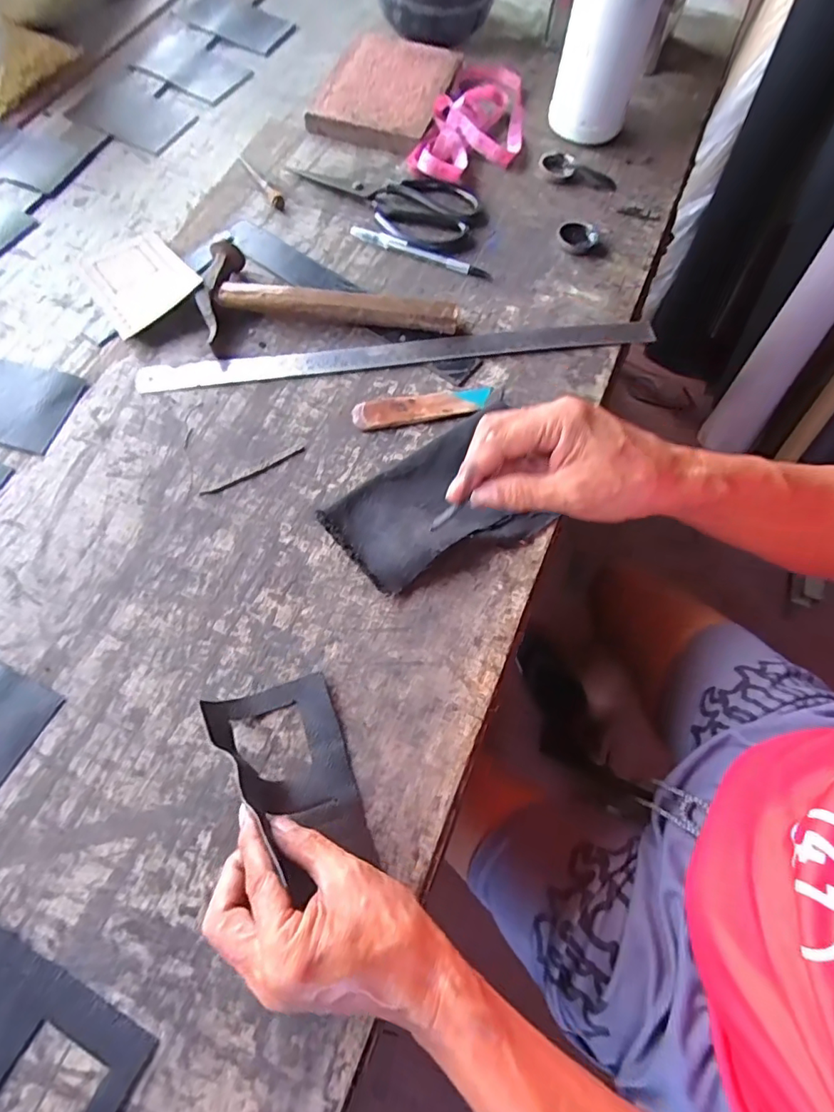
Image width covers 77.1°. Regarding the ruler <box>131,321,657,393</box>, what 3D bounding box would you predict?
[{"bbox_3d":[-0.010,-0.184,0.474,0.460,0.007,0.032,-7,68,-5],"label":"ruler"}]

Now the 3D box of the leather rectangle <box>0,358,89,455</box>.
[{"bbox_3d":[-0.357,-0.134,0.442,0.125,0.005,0.080,14,67,4],"label":"leather rectangle"}]

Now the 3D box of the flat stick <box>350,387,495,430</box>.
[{"bbox_3d":[0.005,-0.131,0.455,0.120,0.007,0.030,-10,68,-6],"label":"flat stick"}]

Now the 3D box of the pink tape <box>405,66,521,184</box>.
[{"bbox_3d":[0.071,-0.494,0.592,0.104,0.031,0.235,20,68,6],"label":"pink tape"}]

